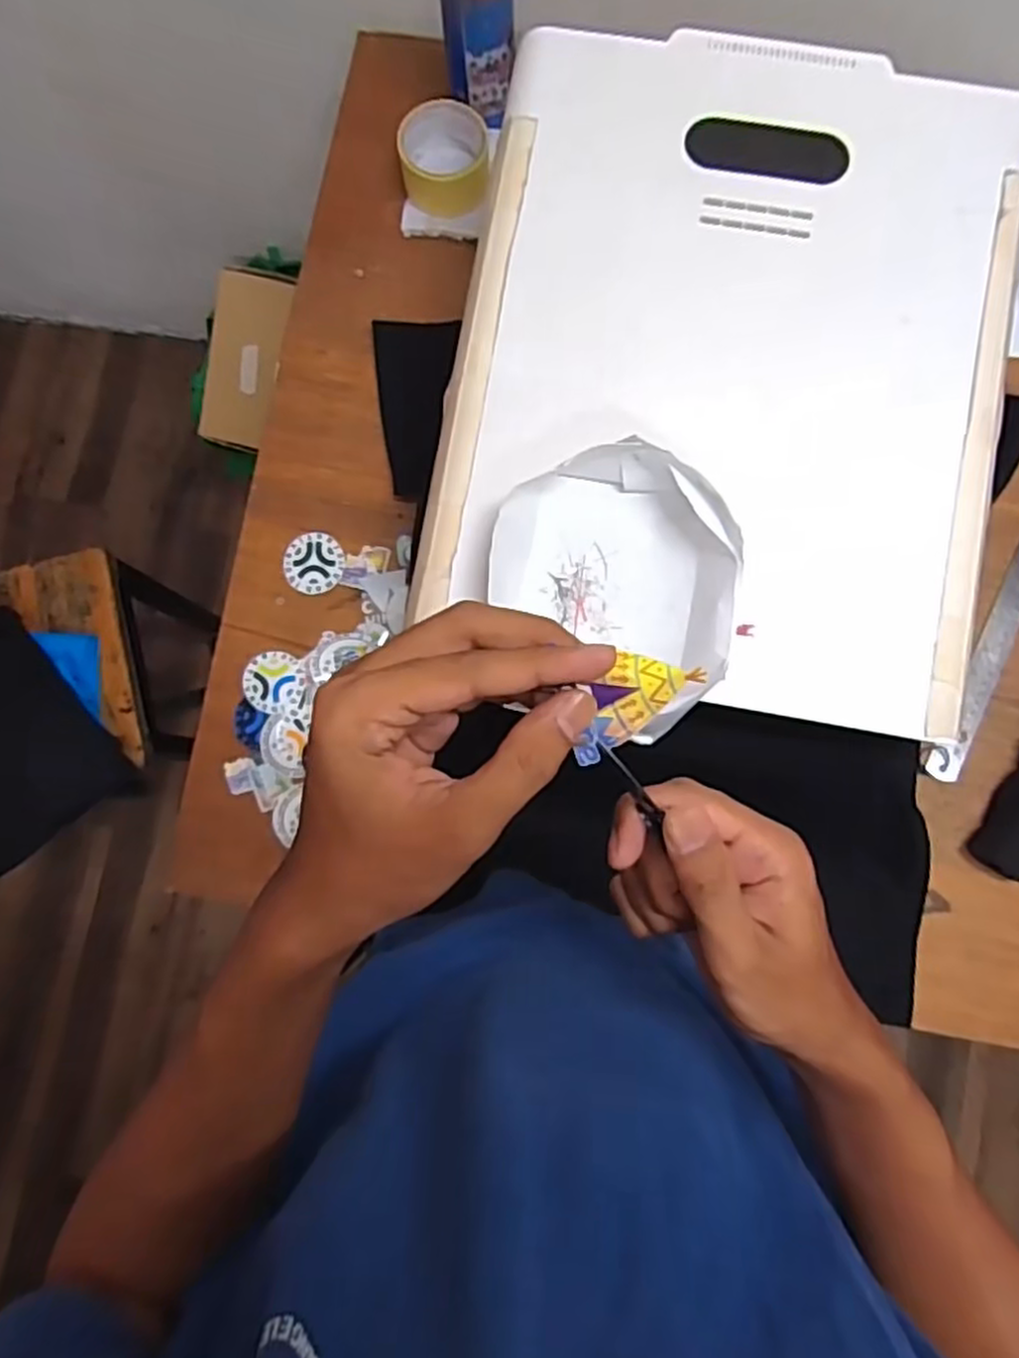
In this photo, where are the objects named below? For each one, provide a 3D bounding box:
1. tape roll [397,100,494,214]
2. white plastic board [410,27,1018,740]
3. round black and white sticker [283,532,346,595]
[{"bbox_3d":[-0.063,-0.511,0.737,0.086,0.041,0.089,0,81,1],"label":"tape roll"},{"bbox_3d":[0.161,-0.237,0.558,0.391,0.039,0.495,10,82,2],"label":"white plastic board"},{"bbox_3d":[-0.185,-0.110,0.712,0.056,0.007,0.057,0,86,-4],"label":"round black and white sticker"}]

